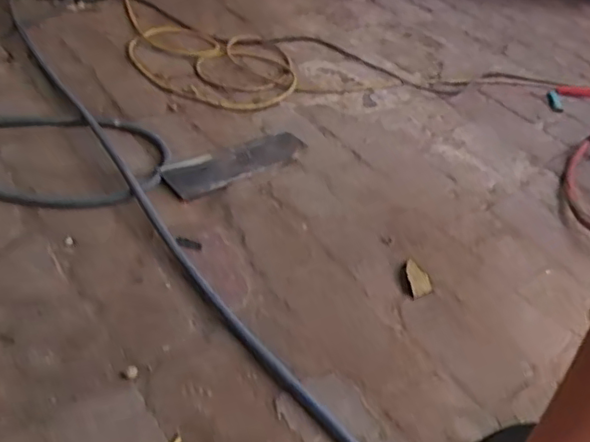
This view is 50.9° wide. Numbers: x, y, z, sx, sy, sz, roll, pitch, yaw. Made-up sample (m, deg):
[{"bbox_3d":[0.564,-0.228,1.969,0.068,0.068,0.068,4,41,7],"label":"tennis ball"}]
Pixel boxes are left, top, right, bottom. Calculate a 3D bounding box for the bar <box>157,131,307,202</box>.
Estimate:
[{"bbox_3d":[-0.098,-0.104,1.082,0.295,0.015,0.071,-24,71,-30],"label":"bar"}]

